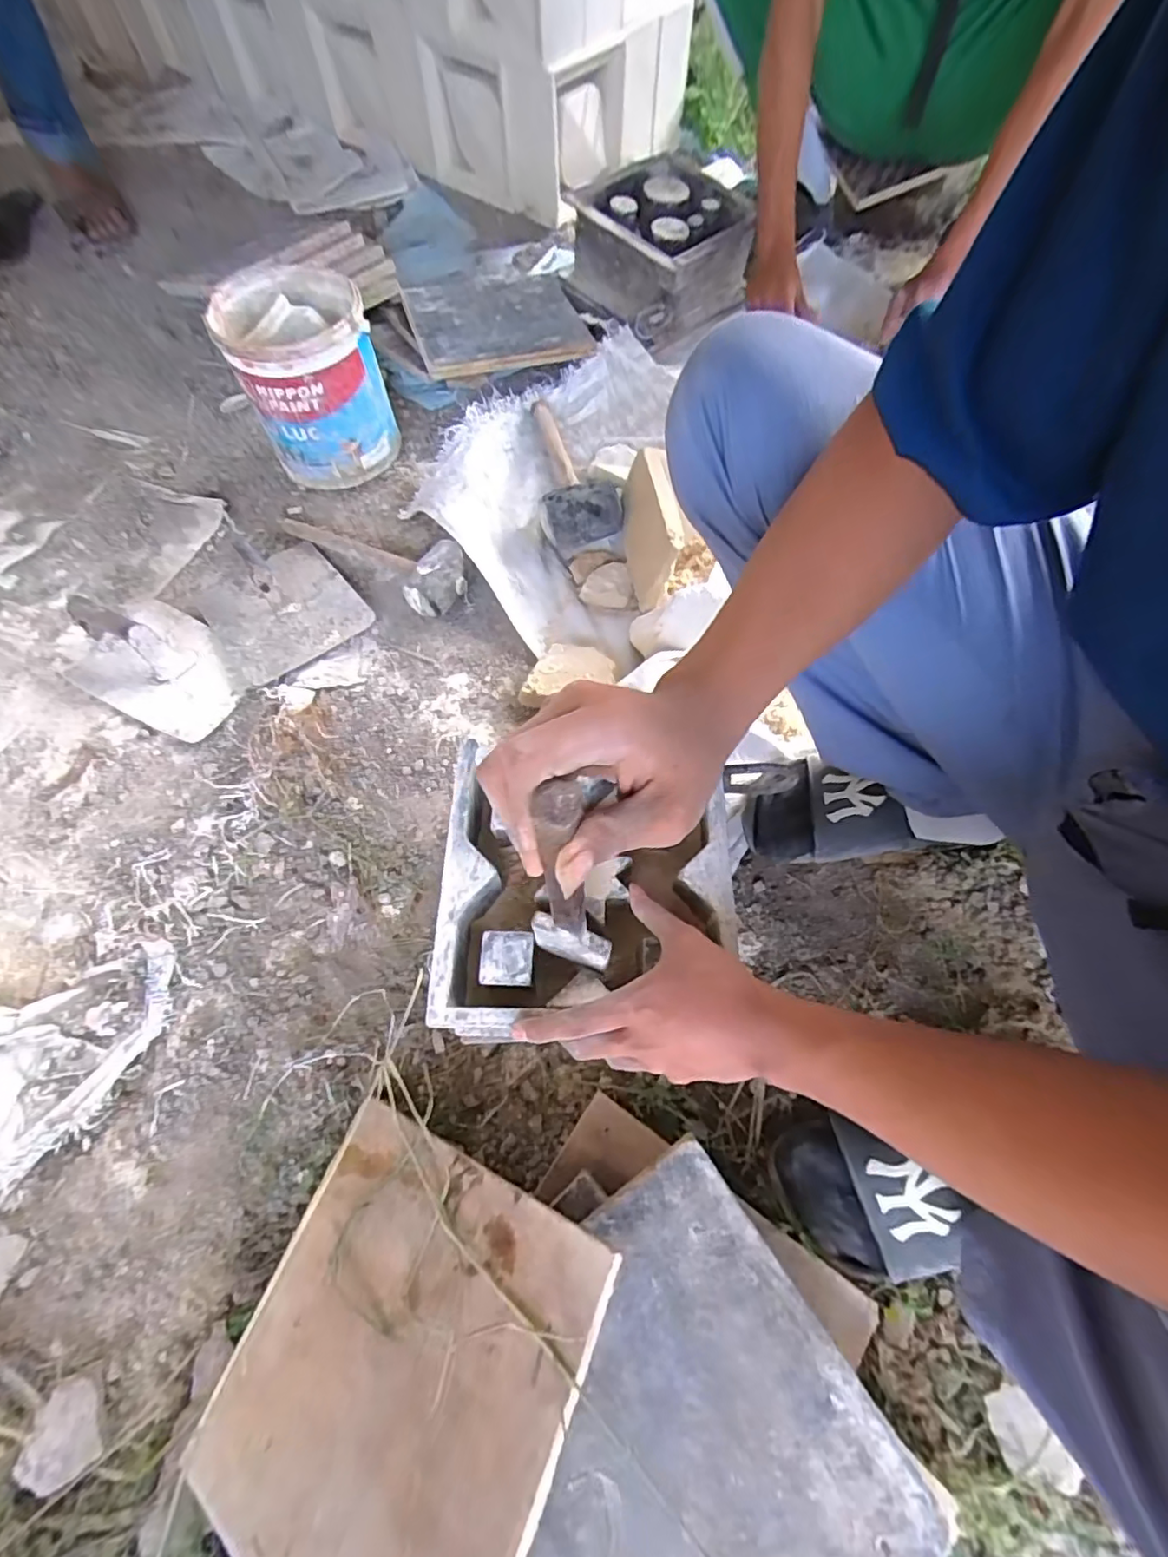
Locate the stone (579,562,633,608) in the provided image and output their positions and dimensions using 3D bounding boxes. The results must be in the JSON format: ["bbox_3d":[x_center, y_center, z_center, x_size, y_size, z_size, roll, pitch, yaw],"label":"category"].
[{"bbox_3d":[0.029,-0.253,0.769,0.065,0.023,0.063,1,65,2],"label":"stone"}]

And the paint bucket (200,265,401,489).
[{"bbox_3d":[-0.358,-0.523,0.805,0.165,0.197,0.170,-1,65,2],"label":"paint bucket"}]

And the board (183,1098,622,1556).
[{"bbox_3d":[-0.125,0.380,0.392,0.240,0.011,0.235,7,58,34],"label":"board"}]

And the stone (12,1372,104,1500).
[{"bbox_3d":[-0.371,0.463,0.421,0.051,0.013,0.053,-1,65,2],"label":"stone"}]

